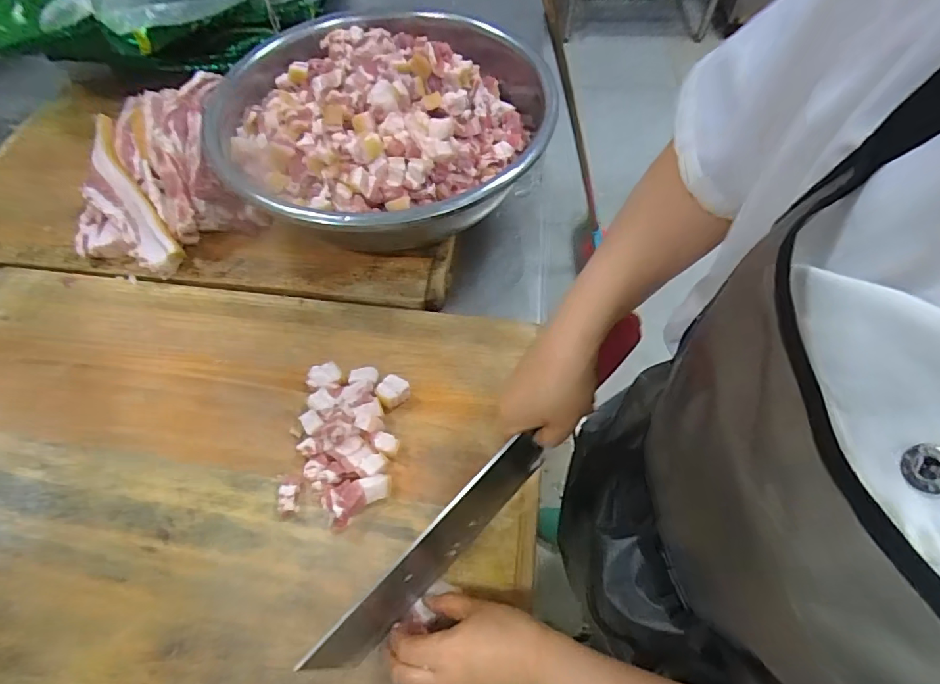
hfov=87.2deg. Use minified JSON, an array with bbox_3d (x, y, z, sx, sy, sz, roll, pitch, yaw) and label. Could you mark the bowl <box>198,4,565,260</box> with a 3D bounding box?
[{"bbox_3d":[-0.111,-0.278,0.625,0.388,0.151,0.402,-1,60,1],"label":"bowl"}]

